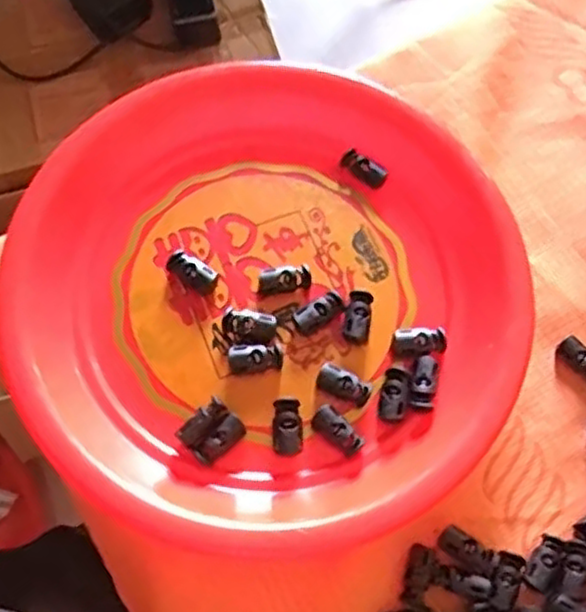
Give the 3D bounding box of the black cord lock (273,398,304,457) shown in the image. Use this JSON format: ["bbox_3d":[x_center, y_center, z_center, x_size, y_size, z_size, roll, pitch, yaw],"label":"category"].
[{"bbox_3d":[-0.003,0.059,0.350,0.014,0.008,0.026,-2,69,-3],"label":"black cord lock"}]

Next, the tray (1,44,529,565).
[{"bbox_3d":[-0.012,-0.013,0.370,0.242,0.029,0.260,-1,69,-2],"label":"tray"}]

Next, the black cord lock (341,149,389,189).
[{"bbox_3d":[0.041,-0.077,0.407,0.027,0.010,0.009,32,71,10],"label":"black cord lock"}]

